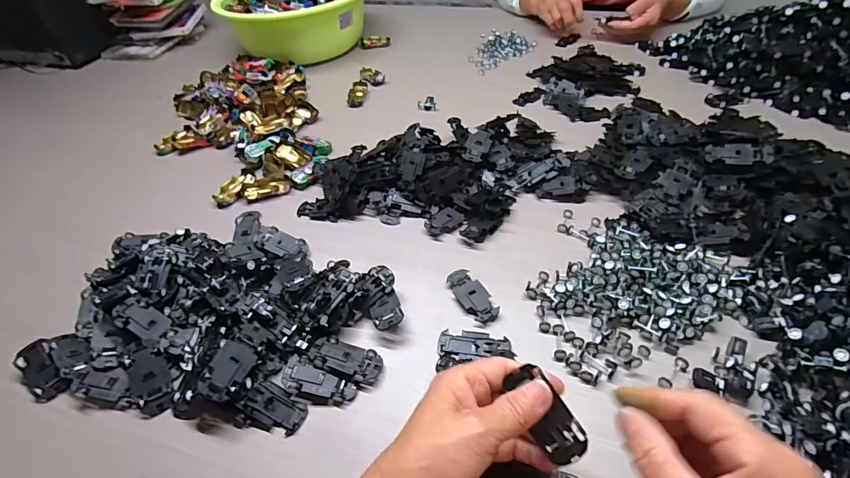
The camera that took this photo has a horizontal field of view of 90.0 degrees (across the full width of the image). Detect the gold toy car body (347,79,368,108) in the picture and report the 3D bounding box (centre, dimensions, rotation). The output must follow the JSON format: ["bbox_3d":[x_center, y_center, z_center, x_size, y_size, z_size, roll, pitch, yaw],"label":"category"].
[{"bbox_3d":[-0.121,-0.260,0.761,0.027,0.017,0.064,7,60,12],"label":"gold toy car body"}]

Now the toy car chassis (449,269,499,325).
[{"bbox_3d":[0.048,0.057,0.428,0.029,0.007,0.066,-25,49,-17],"label":"toy car chassis"}]

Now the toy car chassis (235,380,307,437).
[{"bbox_3d":[-0.129,0.146,0.357,0.052,0.014,0.038,17,50,20],"label":"toy car chassis"}]

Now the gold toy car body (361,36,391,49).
[{"bbox_3d":[-0.107,-0.431,0.927,0.062,0.013,0.036,-2,46,4],"label":"gold toy car body"}]

